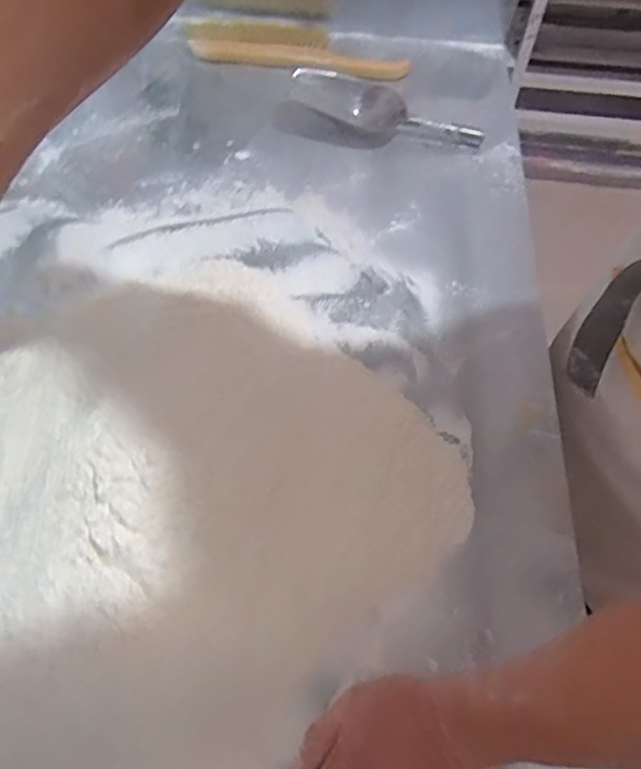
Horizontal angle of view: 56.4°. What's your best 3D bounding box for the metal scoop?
[{"bbox_3d":[0.080,-0.374,0.827,0.280,0.045,0.120,17,60,9],"label":"metal scoop"}]

